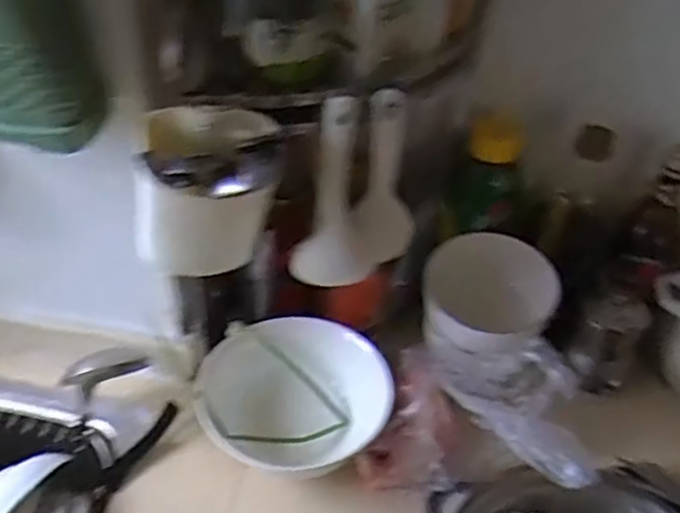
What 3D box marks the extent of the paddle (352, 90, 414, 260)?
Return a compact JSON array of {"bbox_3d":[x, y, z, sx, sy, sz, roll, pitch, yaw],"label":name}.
[{"bbox_3d":[0.040,-0.066,0.600,0.028,0.158,0.063,33,49,30],"label":"paddle"}]

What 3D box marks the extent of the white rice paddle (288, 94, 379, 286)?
[{"bbox_3d":[-0.003,-0.050,0.582,0.072,0.168,0.032,1,41,-2],"label":"white rice paddle"}]

